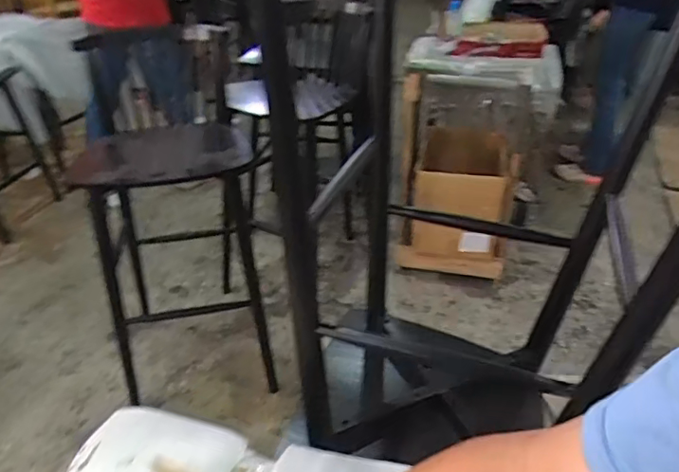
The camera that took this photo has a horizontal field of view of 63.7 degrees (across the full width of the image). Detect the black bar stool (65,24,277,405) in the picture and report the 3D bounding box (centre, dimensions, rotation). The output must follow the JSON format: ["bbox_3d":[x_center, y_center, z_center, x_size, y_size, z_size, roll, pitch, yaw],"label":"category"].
[{"bbox_3d":[-0.474,-0.076,1.602,0.444,0.962,0.596,-8,33,-11],"label":"black bar stool"}]

